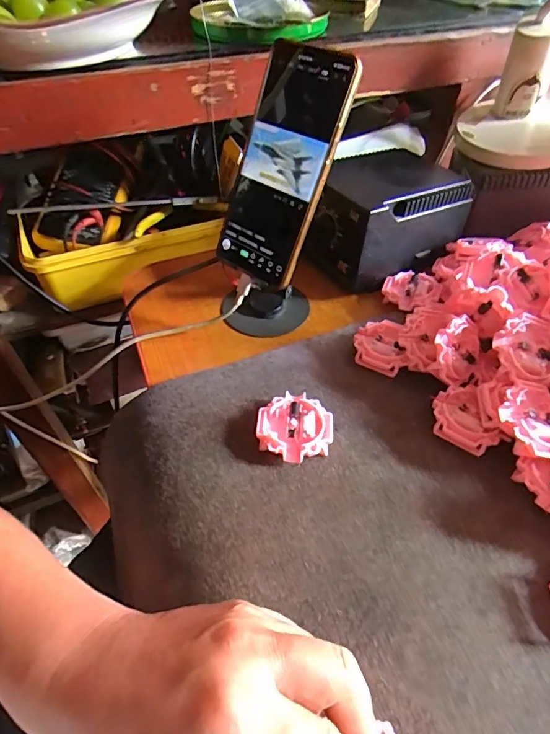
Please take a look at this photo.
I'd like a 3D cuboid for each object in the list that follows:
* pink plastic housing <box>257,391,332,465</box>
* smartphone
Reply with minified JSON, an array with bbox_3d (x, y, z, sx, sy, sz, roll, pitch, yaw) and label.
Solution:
[{"bbox_3d":[0.014,0.044,0.315,0.052,0.015,0.051,3,48,3],"label":"pink plastic housing"},{"bbox_3d":[0.003,-0.149,0.339,0.077,0.164,0.012,33,26,26],"label":"smartphone"}]

